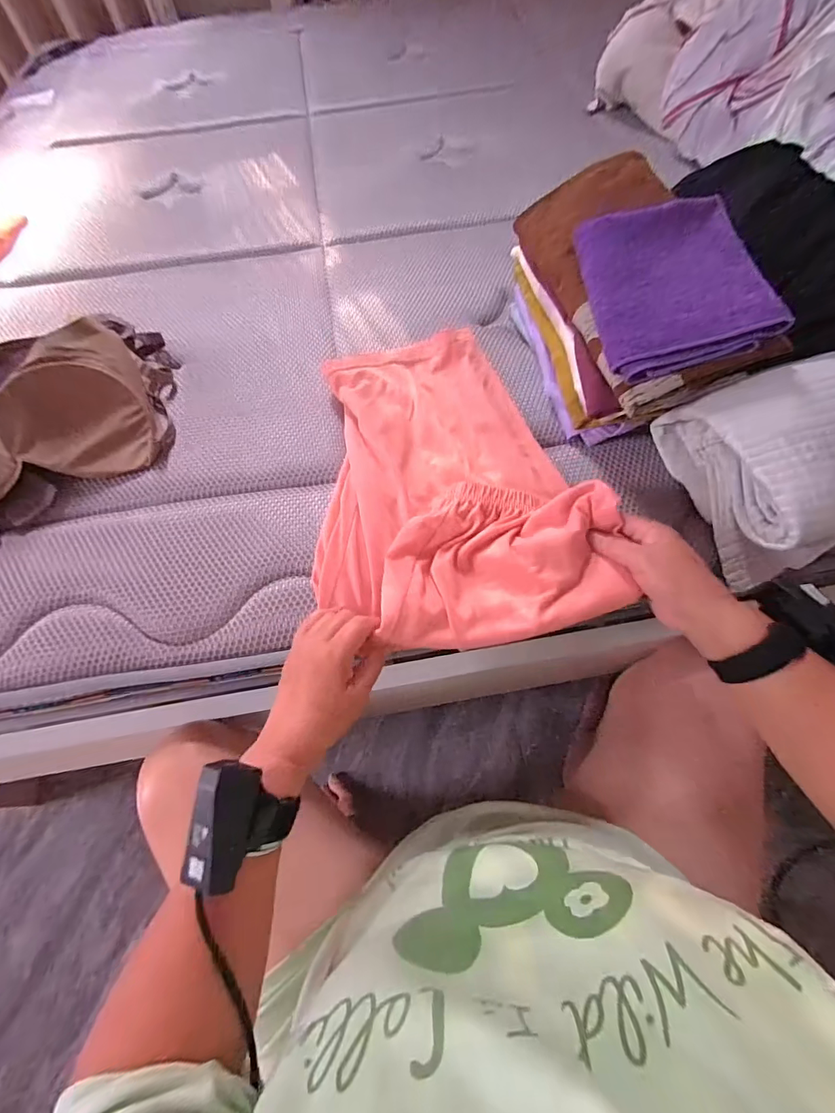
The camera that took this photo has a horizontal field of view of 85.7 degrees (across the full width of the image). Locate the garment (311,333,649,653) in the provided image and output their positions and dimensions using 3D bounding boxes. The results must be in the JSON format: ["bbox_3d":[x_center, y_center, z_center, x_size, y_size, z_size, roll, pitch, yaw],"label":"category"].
[{"bbox_3d":[0.016,-0.090,0.454,0.255,0.050,0.367,-14,63,-5],"label":"garment"}]

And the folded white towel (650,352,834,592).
[{"bbox_3d":[0.396,-0.105,0.425,0.245,0.121,0.182,-14,63,-5],"label":"folded white towel"}]

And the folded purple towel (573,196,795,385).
[{"bbox_3d":[0.231,-0.249,0.407,0.137,0.018,0.159,-13,80,10],"label":"folded purple towel"}]

